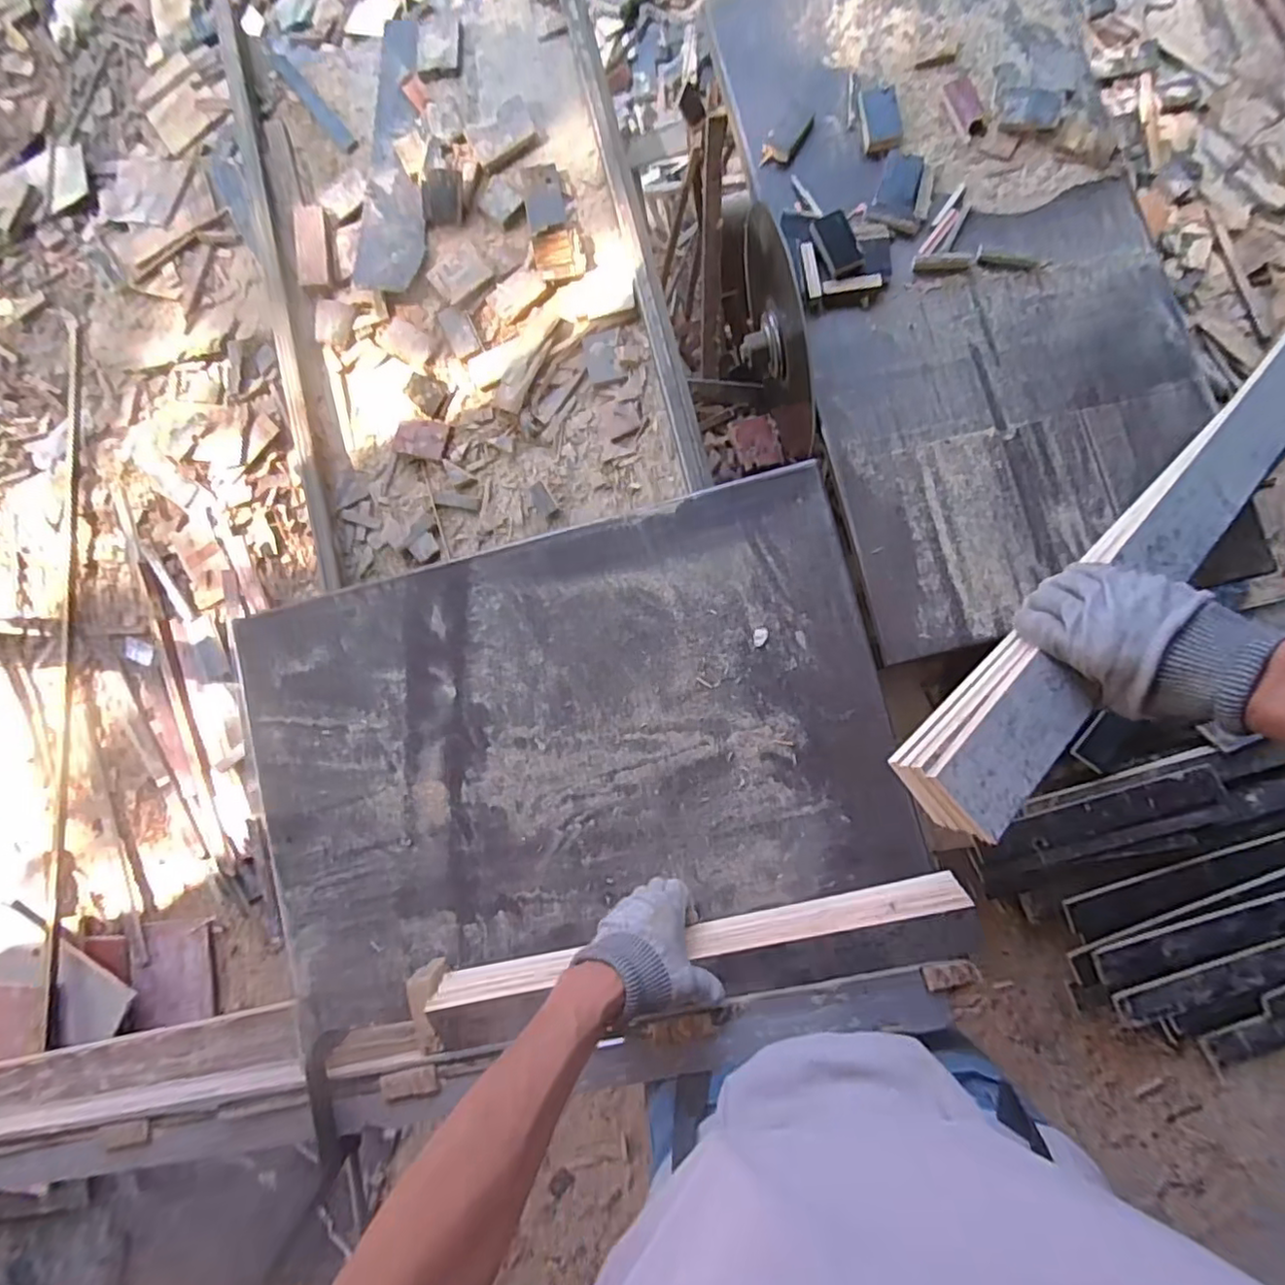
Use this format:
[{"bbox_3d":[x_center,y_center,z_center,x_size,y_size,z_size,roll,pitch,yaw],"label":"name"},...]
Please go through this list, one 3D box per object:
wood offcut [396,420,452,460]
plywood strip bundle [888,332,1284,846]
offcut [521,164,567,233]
[{"bbox_3d":[-0.291,-0.269,0.817,0.066,0.012,0.047,12,99,2],"label":"wood offcut"},{"bbox_3d":[0.485,-0.126,0.555,0.769,0.053,0.074,-41,95,-17],"label":"plywood strip bundle"},{"bbox_3d":[-0.132,-0.592,0.827,0.050,0.013,0.105,-10,77,5],"label":"offcut"}]

